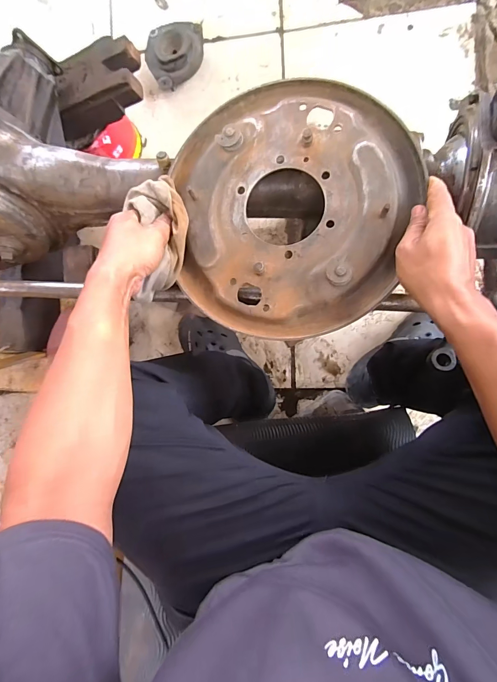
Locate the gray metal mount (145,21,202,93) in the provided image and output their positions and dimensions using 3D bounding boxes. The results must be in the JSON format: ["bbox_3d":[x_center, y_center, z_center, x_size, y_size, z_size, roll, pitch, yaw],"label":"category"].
[{"bbox_3d":[-0.165,-0.659,0.762,0.140,0.051,0.132,-27,89,8],"label":"gray metal mount"}]

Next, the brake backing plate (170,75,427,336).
[{"bbox_3d":[0.052,-0.156,0.391,0.274,0.061,0.291,1,96,6],"label":"brake backing plate"}]

